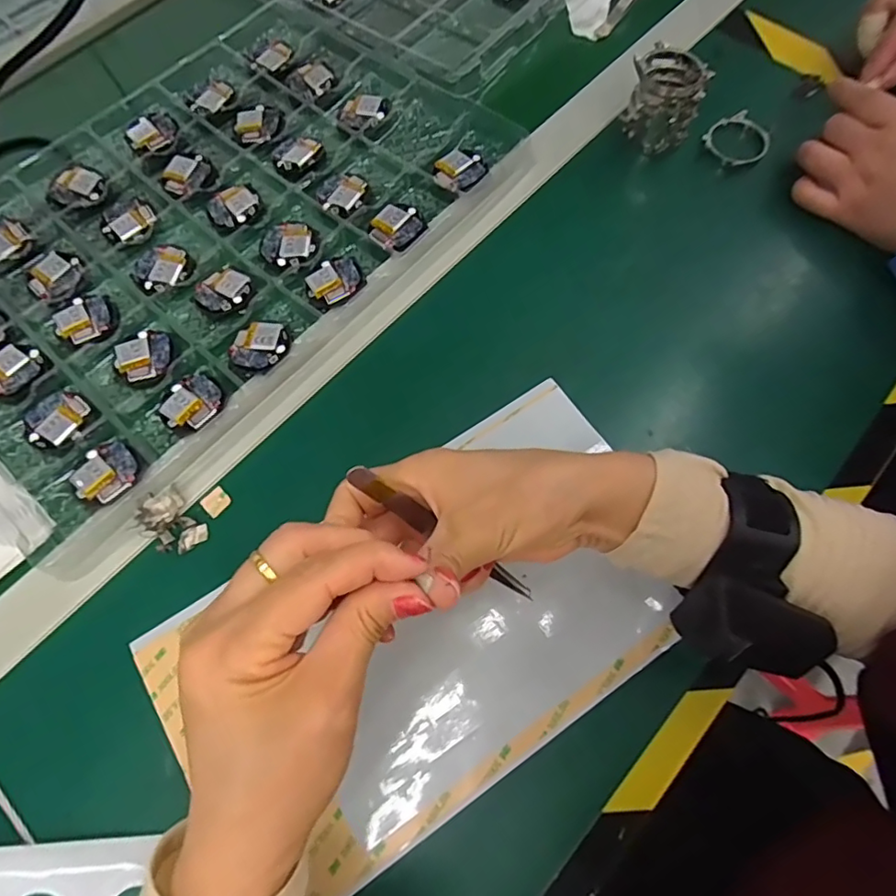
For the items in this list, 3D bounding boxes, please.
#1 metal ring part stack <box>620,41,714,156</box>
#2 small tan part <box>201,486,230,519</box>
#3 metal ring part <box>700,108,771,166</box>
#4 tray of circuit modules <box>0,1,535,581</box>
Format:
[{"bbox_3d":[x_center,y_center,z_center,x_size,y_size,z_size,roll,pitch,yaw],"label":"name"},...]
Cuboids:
[{"bbox_3d":[0.162,-0.263,0.424,0.052,0.052,0.045,9,69,5],"label":"metal ring part stack"},{"bbox_3d":[-0.144,0.033,0.347,0.016,0.004,0.016,-42,73,-13],"label":"small tan part"},{"bbox_3d":[0.227,-0.238,0.434,0.048,0.009,0.043,-24,77,-2],"label":"metal ring part"},{"bbox_3d":[-0.188,-0.172,0.419,0.307,0.018,0.429,38,75,15],"label":"tray of circuit modules"}]

